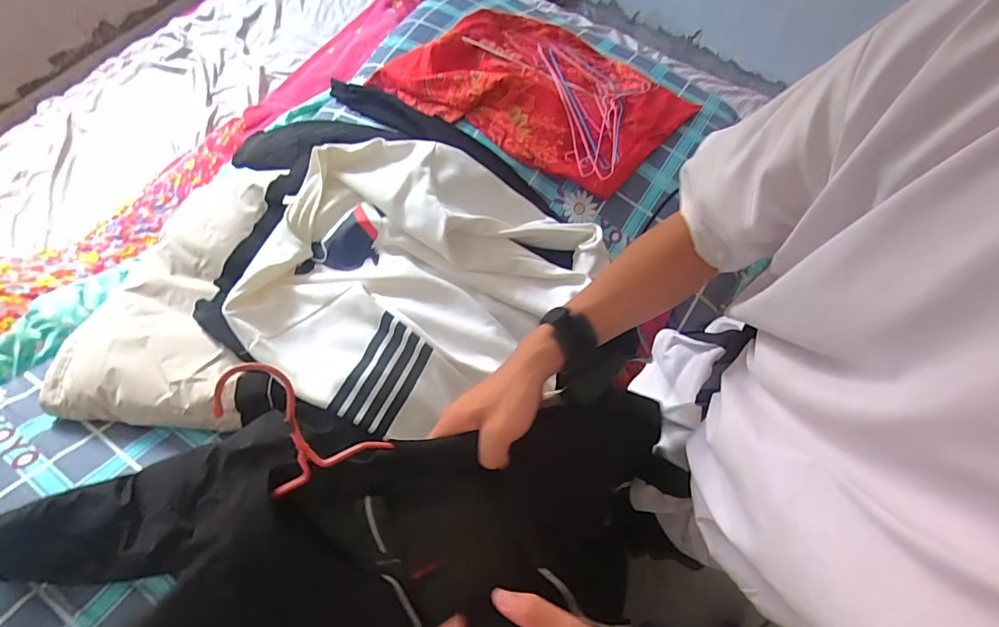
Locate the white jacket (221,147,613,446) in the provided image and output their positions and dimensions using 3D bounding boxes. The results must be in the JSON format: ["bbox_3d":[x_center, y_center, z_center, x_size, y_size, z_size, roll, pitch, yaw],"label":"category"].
[{"bbox_3d":[-0.159,-0.102,0.842,0.586,0.105,0.497,-40,73,-17],"label":"white jacket"}]

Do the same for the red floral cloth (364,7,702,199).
[{"bbox_3d":[0.091,-0.542,1.127,0.703,0.116,0.426,22,68,8],"label":"red floral cloth"}]

